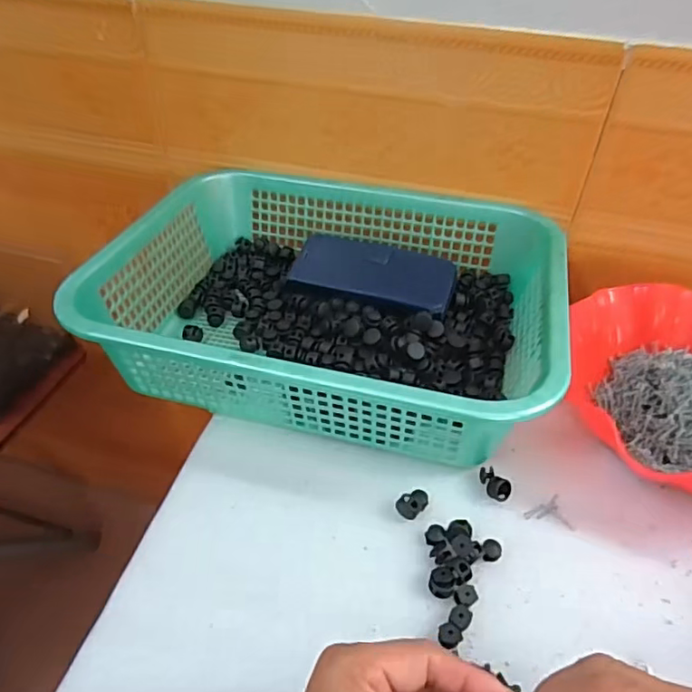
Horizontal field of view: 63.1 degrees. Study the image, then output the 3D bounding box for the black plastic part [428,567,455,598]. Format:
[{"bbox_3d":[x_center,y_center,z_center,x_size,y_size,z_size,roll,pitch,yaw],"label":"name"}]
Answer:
[{"bbox_3d":[0.063,0.155,0.369,0.016,0.011,0.016,1,44,-1],"label":"black plastic part"}]

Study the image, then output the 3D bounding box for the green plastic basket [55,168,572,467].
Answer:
[{"bbox_3d":[-0.010,-0.047,0.510,0.371,0.098,0.287,12,45,10],"label":"green plastic basket"}]

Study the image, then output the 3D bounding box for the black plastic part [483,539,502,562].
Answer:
[{"bbox_3d":[0.100,0.140,0.387,0.013,0.008,0.014,18,46,16],"label":"black plastic part"}]

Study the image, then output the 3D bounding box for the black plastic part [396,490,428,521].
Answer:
[{"bbox_3d":[0.049,0.114,0.411,0.024,0.006,0.016,-34,54,-31],"label":"black plastic part"}]

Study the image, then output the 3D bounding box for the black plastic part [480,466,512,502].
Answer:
[{"bbox_3d":[0.111,0.101,0.422,0.015,0.010,0.028,-10,45,-12],"label":"black plastic part"}]

